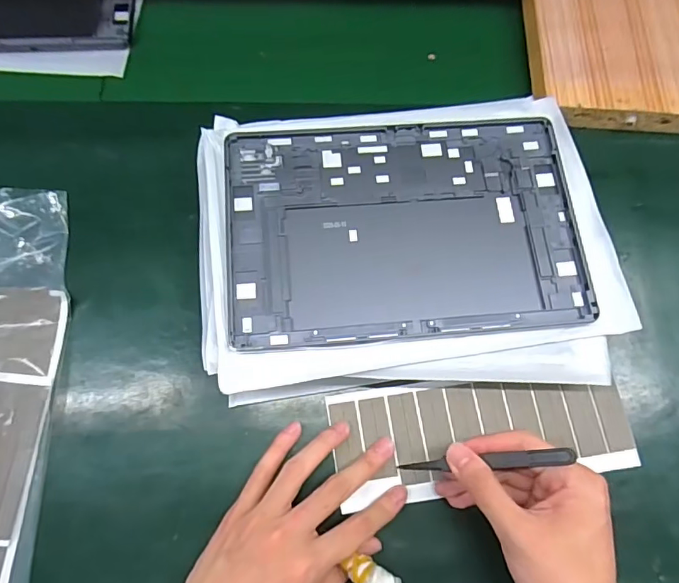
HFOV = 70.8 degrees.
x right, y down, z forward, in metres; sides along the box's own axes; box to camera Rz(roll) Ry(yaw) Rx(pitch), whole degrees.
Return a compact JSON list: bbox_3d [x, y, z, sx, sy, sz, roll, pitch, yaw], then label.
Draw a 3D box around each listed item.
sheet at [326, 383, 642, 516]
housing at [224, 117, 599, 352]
[{"bbox_3d":[0.104,0.102,0.348,0.215,0.004,0.078,-7,72,-4],"label":"sheet"},{"bbox_3d":[0.046,-0.048,0.352,0.252,0.012,0.167,-5,71,-4],"label":"housing"}]

